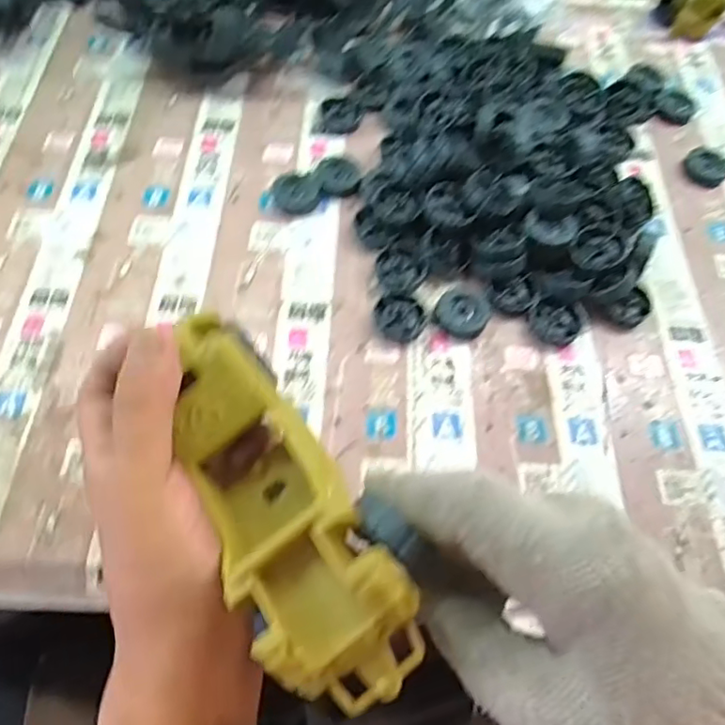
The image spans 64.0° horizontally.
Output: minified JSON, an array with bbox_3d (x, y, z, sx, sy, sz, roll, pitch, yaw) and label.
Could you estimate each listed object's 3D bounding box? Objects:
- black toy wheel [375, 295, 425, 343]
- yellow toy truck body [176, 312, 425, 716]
[{"bbox_3d":[0.027,-0.032,0.422,0.034,0.011,0.035,1,63,-2],"label":"black toy wheel"},{"bbox_3d":[-0.035,0.051,0.234,0.056,0.051,0.163,-27,59,-15],"label":"yellow toy truck body"}]

